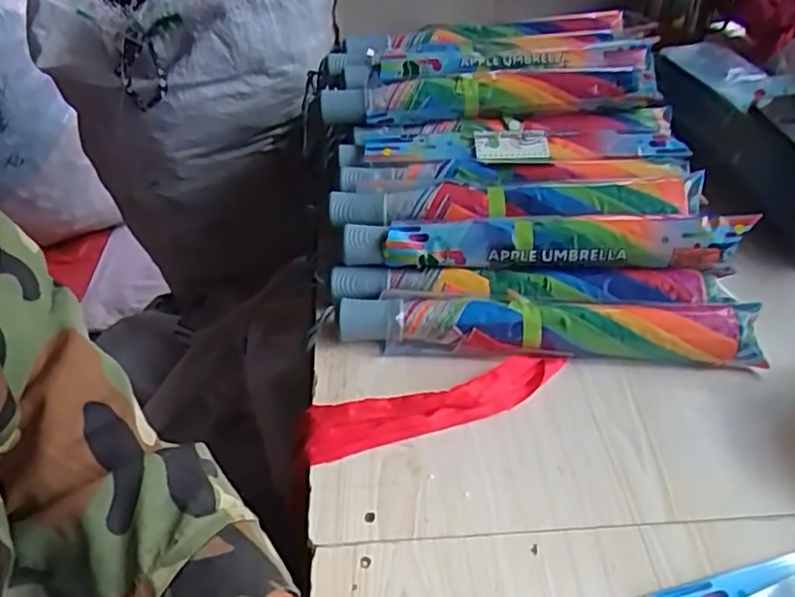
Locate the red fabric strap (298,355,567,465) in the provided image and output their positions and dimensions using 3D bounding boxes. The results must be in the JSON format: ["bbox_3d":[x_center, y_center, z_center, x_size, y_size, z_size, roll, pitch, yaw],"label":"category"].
[{"bbox_3d":[0.032,0.080,0.514,0.224,0.030,0.047,-12,45,-11],"label":"red fabric strap"}]

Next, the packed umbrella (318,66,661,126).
[{"bbox_3d":[0.097,-0.225,0.712,0.367,0.041,0.051,-5,44,-1],"label":"packed umbrella"}]

